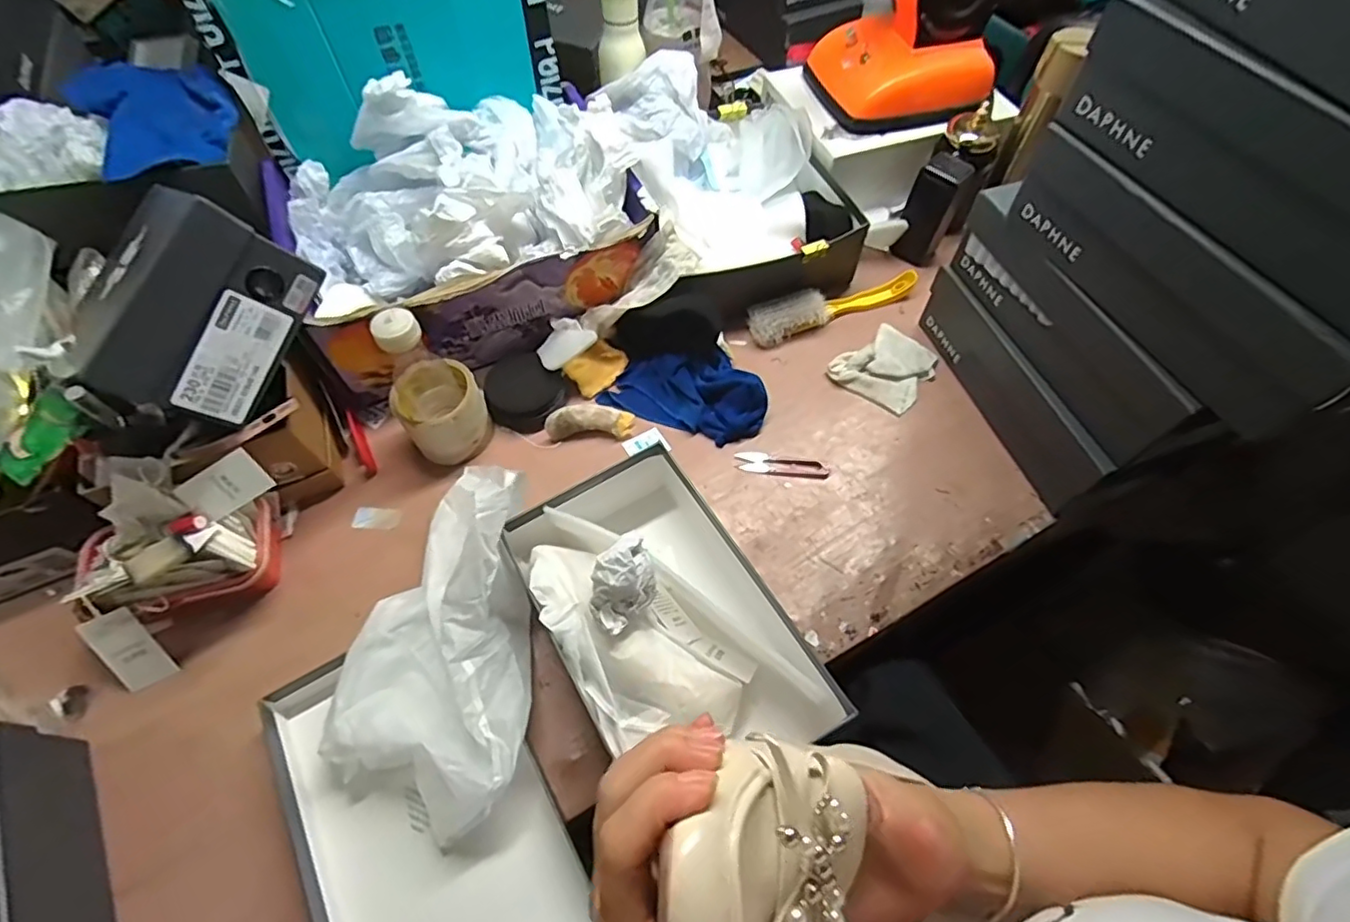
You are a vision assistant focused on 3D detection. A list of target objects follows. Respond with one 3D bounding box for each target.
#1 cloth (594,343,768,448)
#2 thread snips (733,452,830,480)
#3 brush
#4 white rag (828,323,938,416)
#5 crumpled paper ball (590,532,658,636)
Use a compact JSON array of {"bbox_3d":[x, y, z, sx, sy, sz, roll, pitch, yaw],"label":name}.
[{"bbox_3d":[0.018,-0.092,0.718,0.188,0.042,0.108,21,62,12],"label":"cloth"},{"bbox_3d":[0.121,0.006,0.683,0.102,0.005,0.025,8,60,5],"label":"thread snips"},{"bbox_3d":[0.206,-0.203,0.785,0.228,0.034,0.054,-13,60,-7],"label":"brush"},{"bbox_3d":[0.262,-0.119,0.748,0.102,0.023,0.110,38,67,20],"label":"white rag"},{"bbox_3d":[-0.044,0.103,0.511,0.066,0.054,0.049,-40,67,-21],"label":"crumpled paper ball"}]

